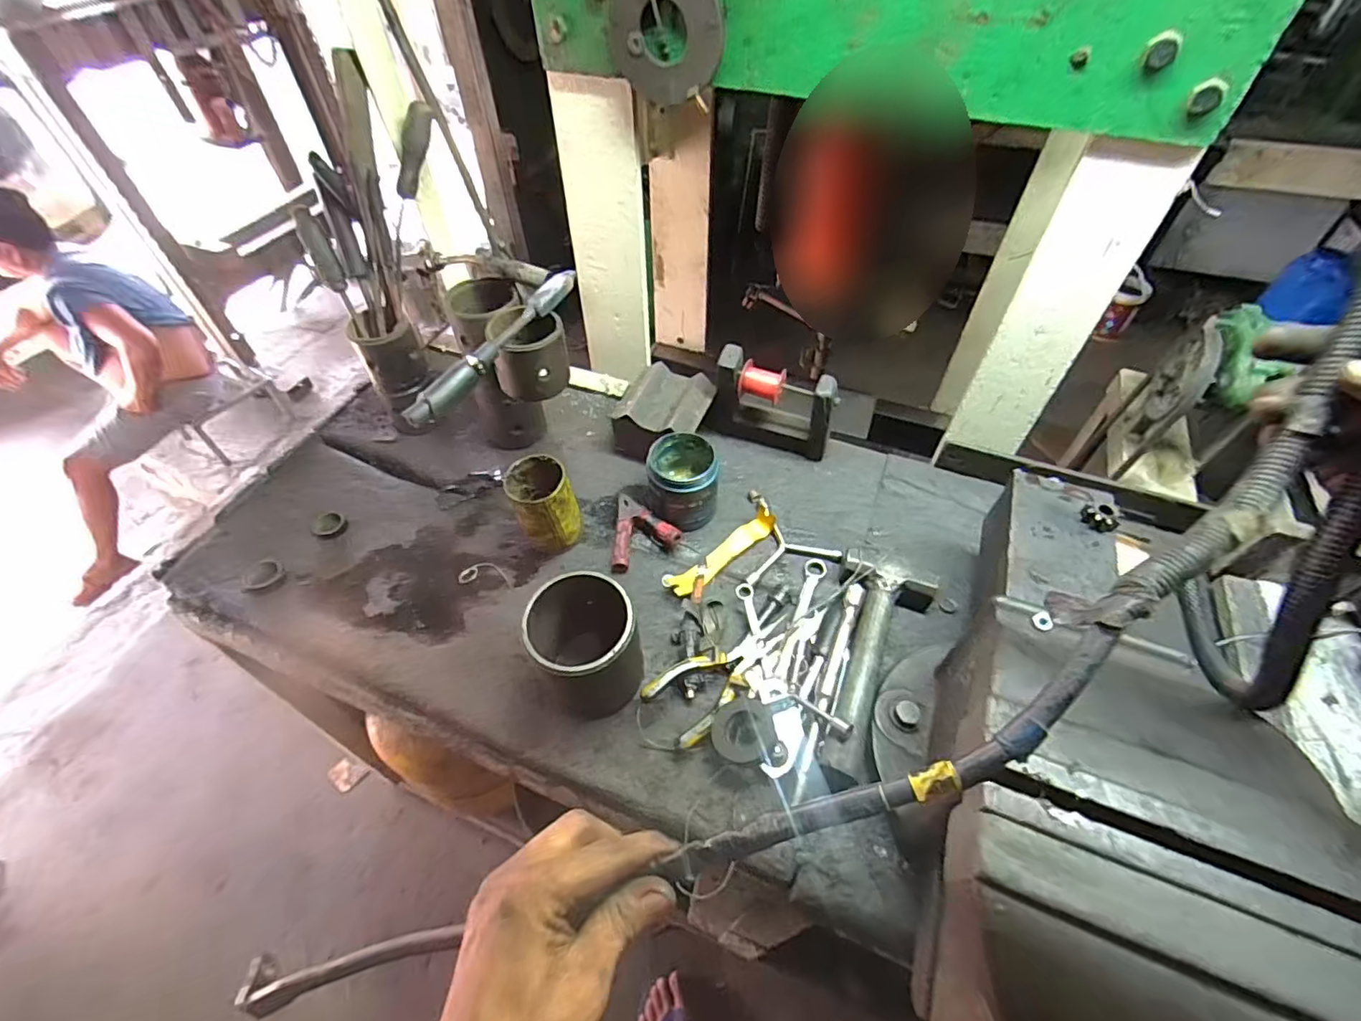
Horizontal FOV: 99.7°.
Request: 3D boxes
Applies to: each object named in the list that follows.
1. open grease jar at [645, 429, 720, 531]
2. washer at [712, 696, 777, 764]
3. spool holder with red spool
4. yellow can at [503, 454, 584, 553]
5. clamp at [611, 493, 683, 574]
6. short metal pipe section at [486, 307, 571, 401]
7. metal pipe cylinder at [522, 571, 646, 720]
[{"bbox_3d":[0.005,-0.039,0.766,0.091,0.099,0.099,0,52,0],"label":"open grease jar"},{"bbox_3d":[0.063,0.218,0.573,0.062,0.013,0.058,-8,65,17],"label":"washer"},{"bbox_3d":[0.133,-0.149,0.812,0.175,0.139,0.055,20,54,15],"label":"spool holder with red spool"},{"bbox_3d":[-0.173,-0.007,0.729,0.073,0.101,0.078,0,52,0],"label":"yellow can"},{"bbox_3d":[-0.043,0.024,0.758,0.089,0.032,0.120,2,52,1],"label":"clamp"},{"bbox_3d":[-0.185,-0.192,0.711,0.089,0.087,0.078,-14,53,-11],"label":"short metal pipe section"},{"bbox_3d":[-0.096,0.145,0.603,0.105,0.138,0.102,0,52,0],"label":"metal pipe cylinder"}]

